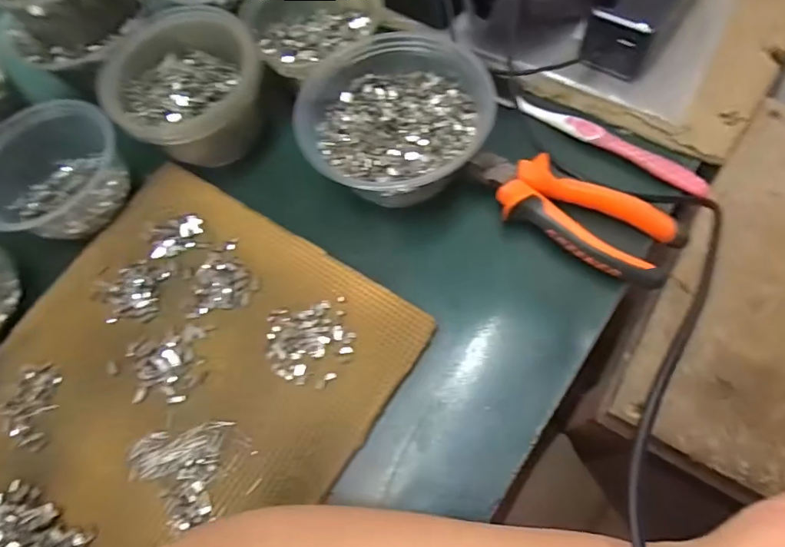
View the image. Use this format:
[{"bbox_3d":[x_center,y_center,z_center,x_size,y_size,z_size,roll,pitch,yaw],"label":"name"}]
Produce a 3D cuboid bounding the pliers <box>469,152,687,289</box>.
[{"bbox_3d":[0.121,-0.043,0.337,0.147,0.025,0.052,31,73,19],"label":"pliers"}]

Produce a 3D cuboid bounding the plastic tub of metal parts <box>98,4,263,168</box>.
[{"bbox_3d":[-0.158,-0.143,0.382,0.119,0.067,0.111,-3,66,6],"label":"plastic tub of metal parts"}]

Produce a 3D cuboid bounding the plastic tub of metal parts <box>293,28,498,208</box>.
[{"bbox_3d":[0.001,-0.110,0.359,0.133,0.061,0.139,-3,66,6],"label":"plastic tub of metal parts"}]

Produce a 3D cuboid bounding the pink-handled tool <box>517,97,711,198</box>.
[{"bbox_3d":[0.163,-0.098,0.364,0.152,0.014,0.015,33,74,19],"label":"pink-handled tool"}]

